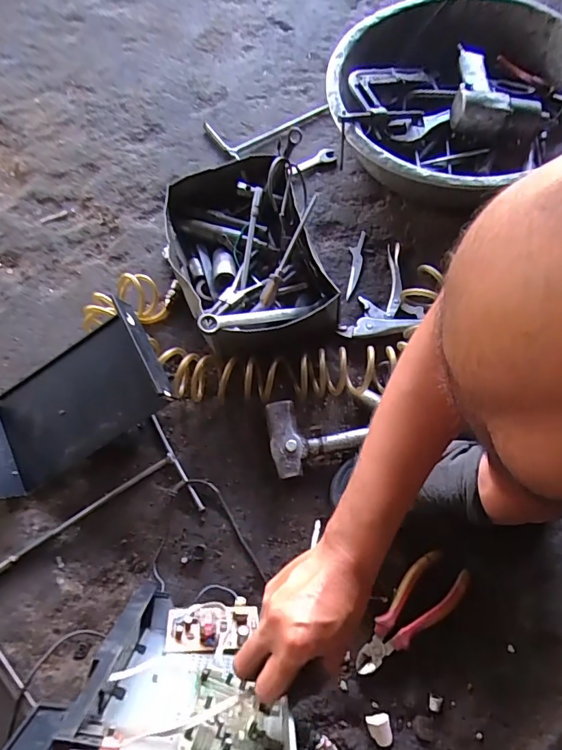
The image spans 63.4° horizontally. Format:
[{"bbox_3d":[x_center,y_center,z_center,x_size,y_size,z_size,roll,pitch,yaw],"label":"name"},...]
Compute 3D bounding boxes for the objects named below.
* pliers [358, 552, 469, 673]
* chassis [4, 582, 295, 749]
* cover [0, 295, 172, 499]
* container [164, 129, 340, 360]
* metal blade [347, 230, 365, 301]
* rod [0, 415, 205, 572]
[{"bbox_3d":[0.157,0.295,0.560,0.169,0.025,0.061,-42,72,-15],"label":"pliers"},{"bbox_3d":[-0.105,0.292,0.442,0.210,0.263,0.059,7,88,-2],"label":"chassis"},{"bbox_3d":[-0.301,0.034,0.642,0.287,0.074,0.164,-32,84,5],"label":"cover"},{"bbox_3d":[-0.053,-0.196,0.728,0.237,0.117,0.328,-13,67,-4],"label":"container"},{"bbox_3d":[0.129,-0.191,0.783,0.023,0.009,0.136,7,67,4],"label":"metal blade"},{"bbox_3d":[-0.276,0.197,0.624,0.308,0.017,0.144,-29,69,-11],"label":"rod"}]

